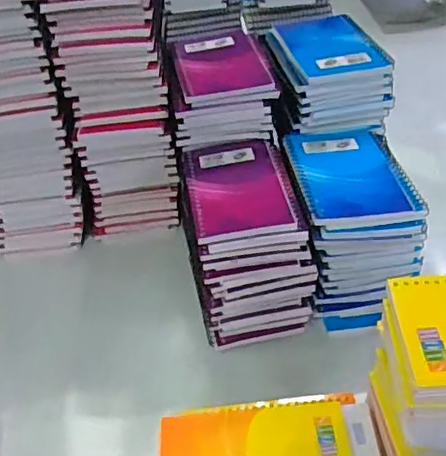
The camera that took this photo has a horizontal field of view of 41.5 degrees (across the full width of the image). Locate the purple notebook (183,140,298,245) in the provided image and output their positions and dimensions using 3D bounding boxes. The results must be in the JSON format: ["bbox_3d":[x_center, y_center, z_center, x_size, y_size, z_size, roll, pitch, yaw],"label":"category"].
[{"bbox_3d":[0.011,-0.040,0.518,0.083,0.010,0.138,-9,39,-4],"label":"purple notebook"}]

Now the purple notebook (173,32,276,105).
[{"bbox_3d":[-0.003,-0.160,0.573,0.083,0.011,0.115,-10,39,-5],"label":"purple notebook"}]

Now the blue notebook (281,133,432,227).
[{"bbox_3d":[0.111,-0.051,0.518,0.095,0.014,0.130,-7,39,-2],"label":"blue notebook"}]

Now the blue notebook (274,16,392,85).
[{"bbox_3d":[0.105,-0.183,0.589,0.086,0.010,0.135,-9,39,-4],"label":"blue notebook"}]

